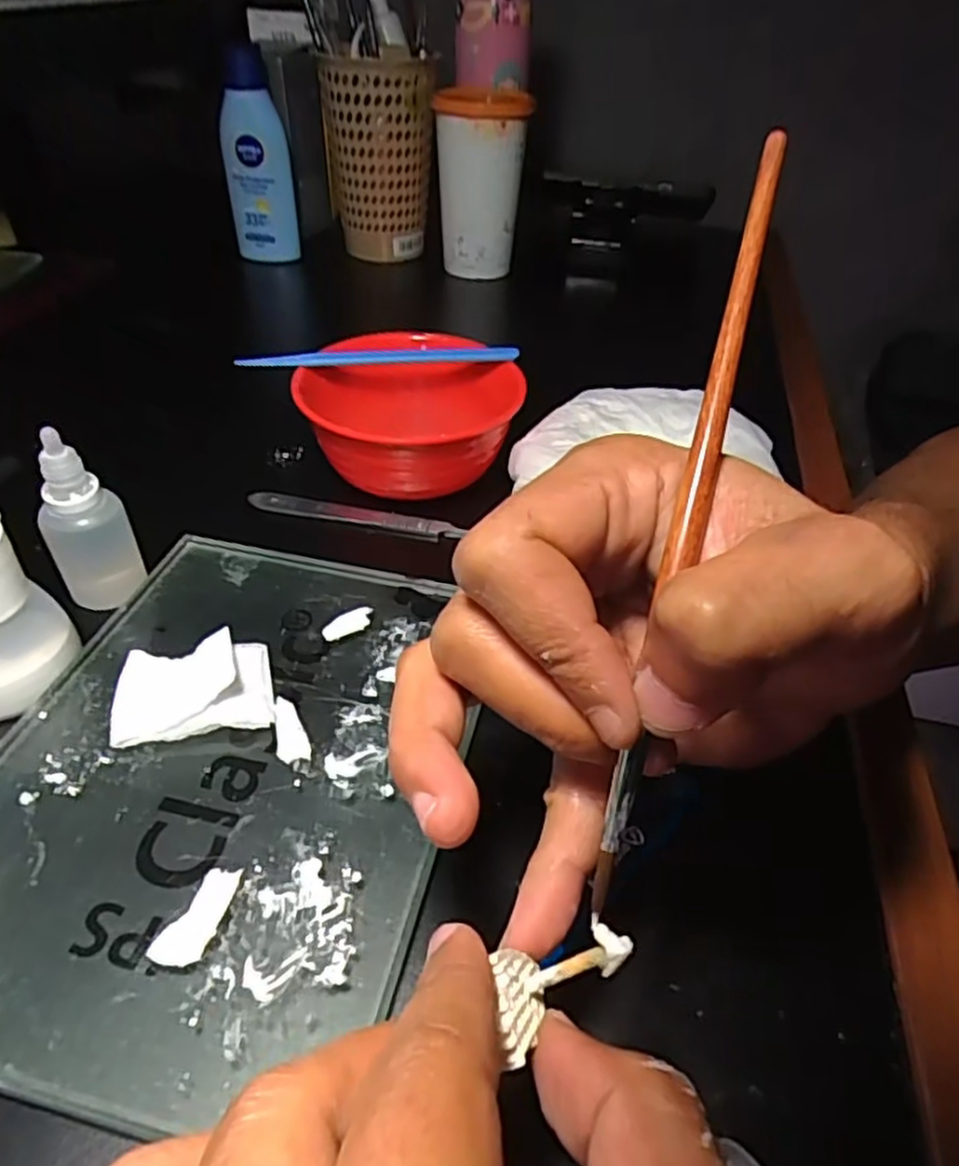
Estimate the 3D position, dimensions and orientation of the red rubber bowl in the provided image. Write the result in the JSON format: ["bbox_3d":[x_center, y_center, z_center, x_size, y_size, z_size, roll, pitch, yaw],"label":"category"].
[{"bbox_3d":[-0.035,-0.081,0.368,0.105,0.054,0.102,3,41,-3],"label":"red rubber bowl"}]

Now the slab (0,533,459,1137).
[{"bbox_3d":[-0.086,0.051,0.242,0.148,0.011,0.197,10,41,5],"label":"slab"}]

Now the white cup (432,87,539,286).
[{"bbox_3d":[0.000,-0.322,0.593,0.069,0.126,0.073,7,41,3],"label":"white cup"}]

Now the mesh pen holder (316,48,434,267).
[{"bbox_3d":[-0.084,-0.352,0.610,0.084,0.145,0.082,-3,41,-8],"label":"mesh pen holder"}]

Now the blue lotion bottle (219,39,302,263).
[{"bbox_3d":[-0.176,-0.337,0.586,0.052,0.144,0.029,-7,42,-12],"label":"blue lotion bottle"}]

